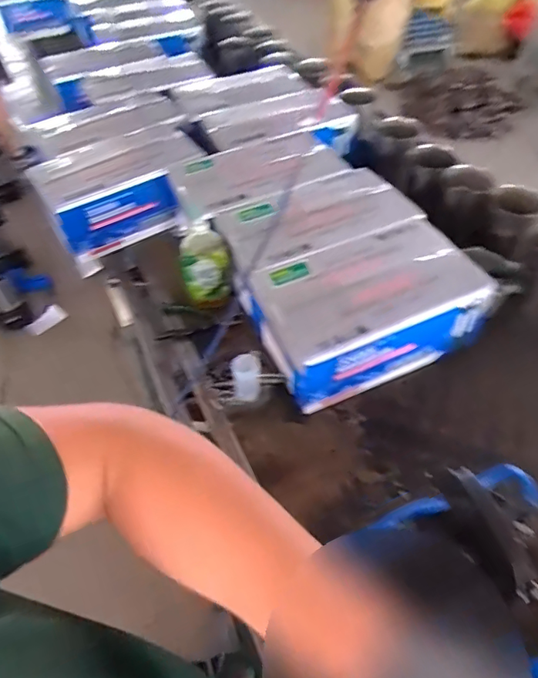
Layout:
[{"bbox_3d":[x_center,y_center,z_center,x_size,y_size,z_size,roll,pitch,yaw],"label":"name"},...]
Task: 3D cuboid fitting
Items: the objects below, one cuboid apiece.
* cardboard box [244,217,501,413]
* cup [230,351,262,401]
[{"bbox_3d":[0.192,-0.064,0.968,0.405,0.157,0.246,-20,51,-14],"label":"cardboard box"},{"bbox_3d":[-0.041,0.072,0.880,0.050,0.094,0.040,-7,49,-3],"label":"cup"}]

